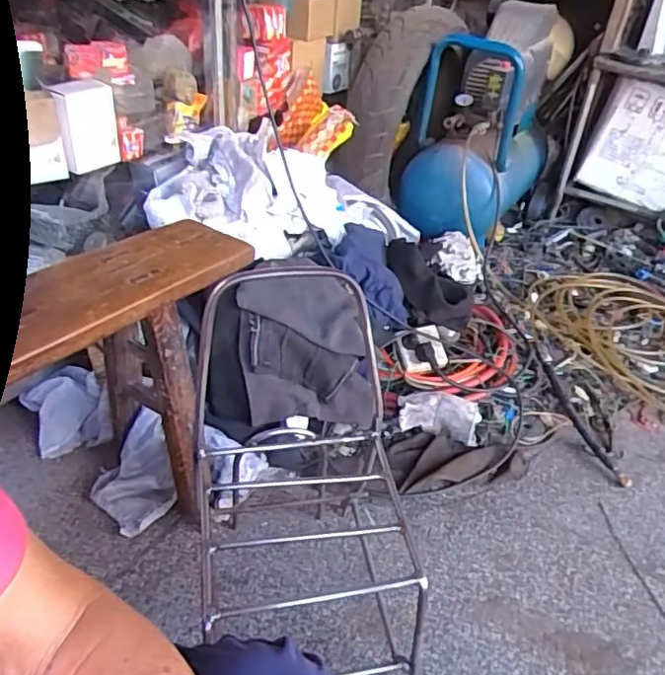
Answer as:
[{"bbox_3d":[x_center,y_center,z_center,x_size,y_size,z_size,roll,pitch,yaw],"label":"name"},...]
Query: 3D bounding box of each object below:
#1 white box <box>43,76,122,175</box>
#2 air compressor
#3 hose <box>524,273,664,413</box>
[{"bbox_3d":[-0.392,-0.339,0.959,0.027,0.137,0.118,18,39,21],"label":"white box"},{"bbox_3d":[0.409,-0.566,1.613,0.251,0.447,0.549,23,39,24],"label":"air compressor"},{"bbox_3d":[0.717,0.001,1.392,0.522,0.090,0.411,23,39,25],"label":"hose"}]

